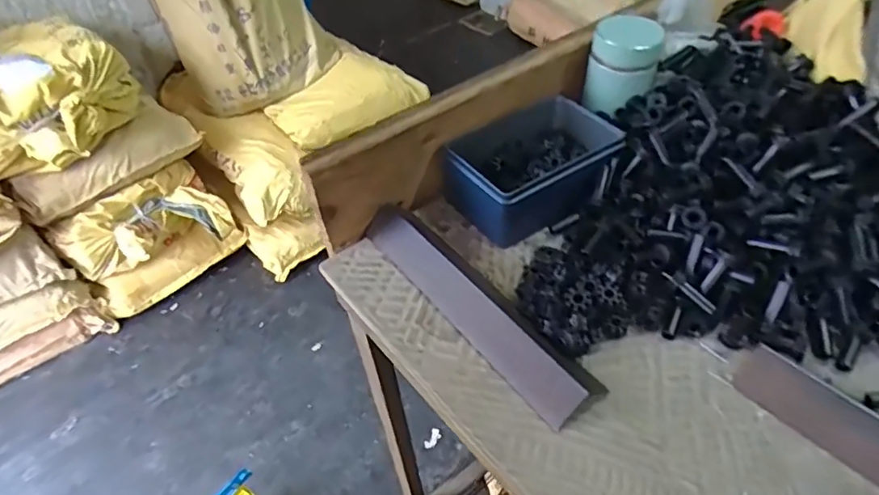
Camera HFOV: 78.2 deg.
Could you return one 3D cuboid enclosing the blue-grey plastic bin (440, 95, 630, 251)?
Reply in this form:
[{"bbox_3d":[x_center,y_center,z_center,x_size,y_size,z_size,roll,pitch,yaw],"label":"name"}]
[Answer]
[{"bbox_3d":[0.091,-0.081,0.513,0.172,0.054,0.121,-29,50,-21],"label":"blue-grey plastic bin"}]

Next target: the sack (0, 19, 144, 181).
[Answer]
[{"bbox_3d":[-0.890,-0.329,1.214,0.365,0.194,0.503,-35,52,-26],"label":"sack"}]

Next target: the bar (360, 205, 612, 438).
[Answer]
[{"bbox_3d":[0.020,0.036,0.411,0.044,0.021,0.230,-31,50,-23],"label":"bar"}]

